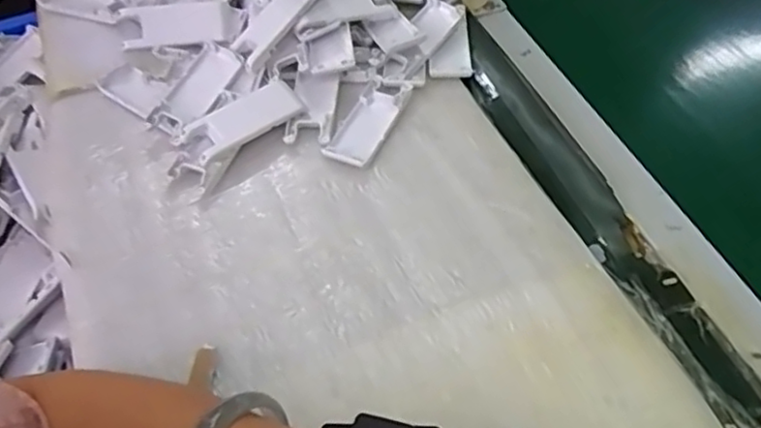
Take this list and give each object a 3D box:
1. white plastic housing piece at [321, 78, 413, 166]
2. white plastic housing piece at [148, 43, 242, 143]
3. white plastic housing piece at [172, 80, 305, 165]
[{"bbox_3d":[-0.010,-0.078,0.550,0.039,0.008,0.099,20,54,16],"label":"white plastic housing piece"},{"bbox_3d":[-0.158,-0.105,0.557,0.042,0.021,0.101,16,53,13],"label":"white plastic housing piece"},{"bbox_3d":[-0.114,-0.076,0.533,0.101,0.019,0.040,-32,58,-23],"label":"white plastic housing piece"}]

